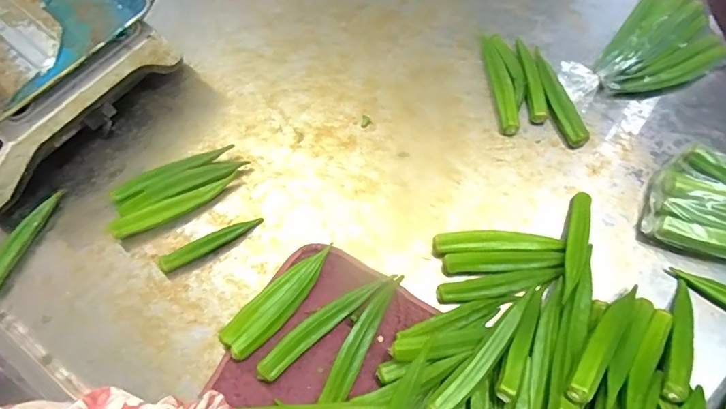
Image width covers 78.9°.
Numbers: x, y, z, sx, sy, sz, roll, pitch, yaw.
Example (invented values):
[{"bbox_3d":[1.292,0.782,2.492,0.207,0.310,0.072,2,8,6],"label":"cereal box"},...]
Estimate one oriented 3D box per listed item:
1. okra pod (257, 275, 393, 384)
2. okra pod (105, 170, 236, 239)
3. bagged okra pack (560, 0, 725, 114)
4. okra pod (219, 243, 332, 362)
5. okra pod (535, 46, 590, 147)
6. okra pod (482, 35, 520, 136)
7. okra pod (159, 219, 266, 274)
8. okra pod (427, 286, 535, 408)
[{"bbox_3d":[-0.039,0.119,0.455,0.161,0.025,0.025,-38,70,-13],"label":"okra pod"},{"bbox_3d":[-0.221,0.001,0.523,0.148,0.027,0.021,-27,68,-9],"label":"okra pod"},{"bbox_3d":[0.349,-0.185,0.553,0.189,0.053,0.123,-32,68,-11],"label":"bagged okra pack"},{"bbox_3d":[-0.088,0.100,0.468,0.041,0.027,0.139,37,73,17],"label":"okra pod"},{"bbox_3d":[0.239,-0.136,0.555,0.029,0.021,0.145,-12,66,-2],"label":"okra pod"},{"bbox_3d":[0.177,-0.155,0.572,0.024,0.017,0.149,-7,66,0],"label":"okra pod"},{"bbox_3d":[-0.175,0.044,0.509,0.119,0.016,0.022,-27,68,-9],"label":"okra pod"},{"bbox_3d":[0.113,0.139,0.405,0.144,0.014,0.024,-43,71,-15],"label":"okra pod"}]

